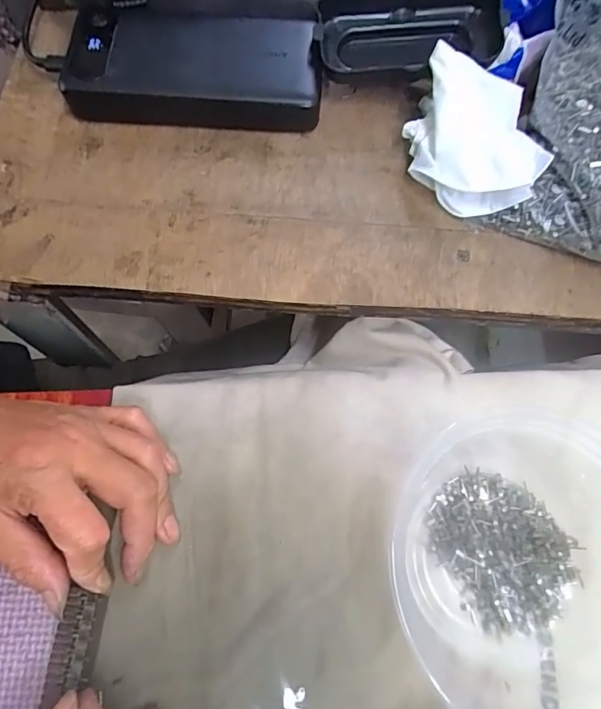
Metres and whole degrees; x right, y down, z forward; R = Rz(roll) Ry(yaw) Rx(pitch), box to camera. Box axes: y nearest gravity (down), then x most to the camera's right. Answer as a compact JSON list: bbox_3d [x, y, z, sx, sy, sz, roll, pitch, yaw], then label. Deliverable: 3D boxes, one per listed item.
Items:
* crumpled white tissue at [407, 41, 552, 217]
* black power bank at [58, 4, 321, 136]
[{"bbox_3d":[0.098,-0.124,0.273,0.073,0.044,0.077,12,73,3],"label":"crumpled white tissue"},{"bbox_3d":[-0.067,-0.179,0.300,0.154,0.027,0.072,5,73,0],"label":"black power bank"}]

